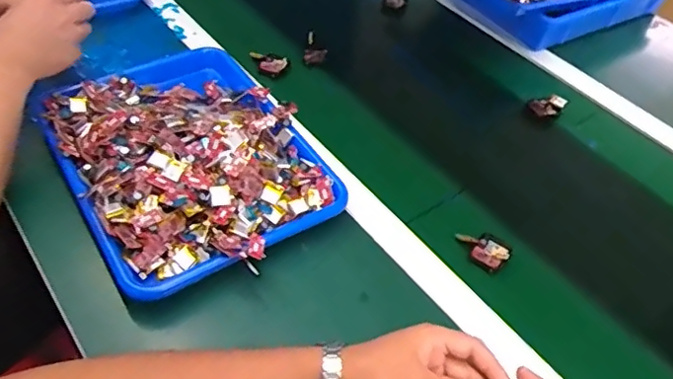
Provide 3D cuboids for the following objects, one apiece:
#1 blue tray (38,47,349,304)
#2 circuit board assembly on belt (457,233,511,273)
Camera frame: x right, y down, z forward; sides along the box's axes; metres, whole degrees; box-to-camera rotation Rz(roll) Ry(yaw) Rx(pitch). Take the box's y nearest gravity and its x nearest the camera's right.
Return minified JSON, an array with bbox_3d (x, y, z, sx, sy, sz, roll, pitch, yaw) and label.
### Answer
[{"bbox_3d":[-0.167,-0.049,0.640,0.256,0.051,0.342,-22,54,-24],"label":"blue tray"},{"bbox_3d":[0.162,0.064,0.624,0.041,0.015,0.055,-31,58,-29],"label":"circuit board assembly on belt"}]

